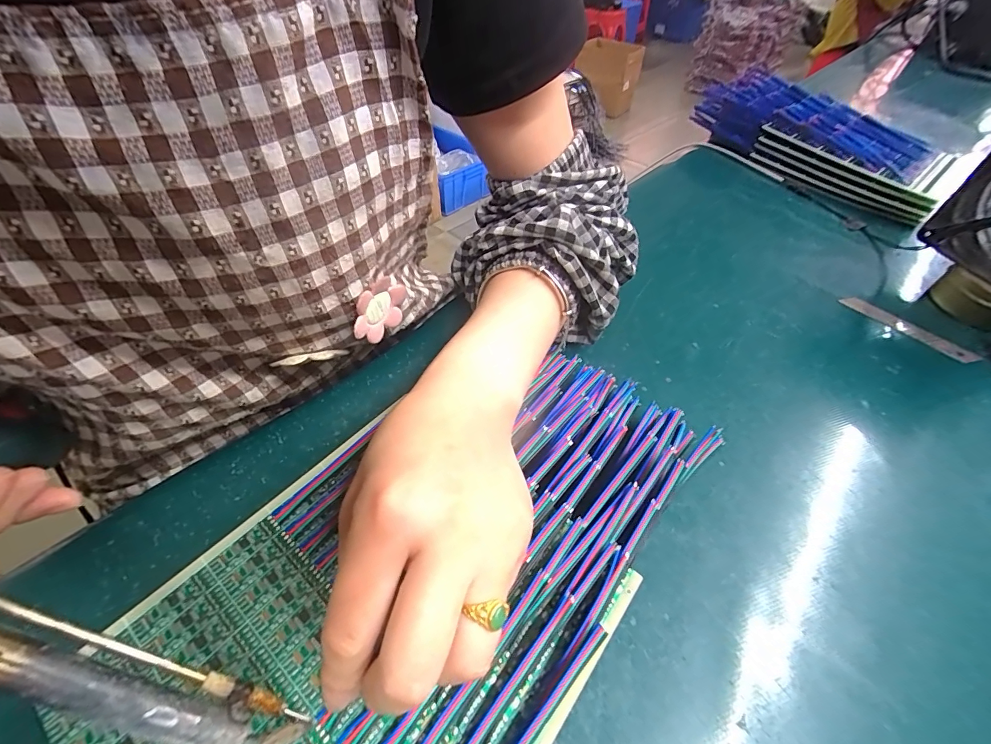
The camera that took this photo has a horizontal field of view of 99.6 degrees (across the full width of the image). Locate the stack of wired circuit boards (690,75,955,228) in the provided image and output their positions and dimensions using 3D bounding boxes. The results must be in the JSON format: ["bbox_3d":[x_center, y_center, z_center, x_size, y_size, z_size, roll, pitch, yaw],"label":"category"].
[{"bbox_3d":[0.410,-0.288,0.530,0.160,0.070,0.296,-25,55,-23],"label":"stack of wired circuit boards"}]

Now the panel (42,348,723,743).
[{"bbox_3d":[-0.024,0.081,0.203,0.161,0.017,0.287,34,55,23],"label":"panel"}]

